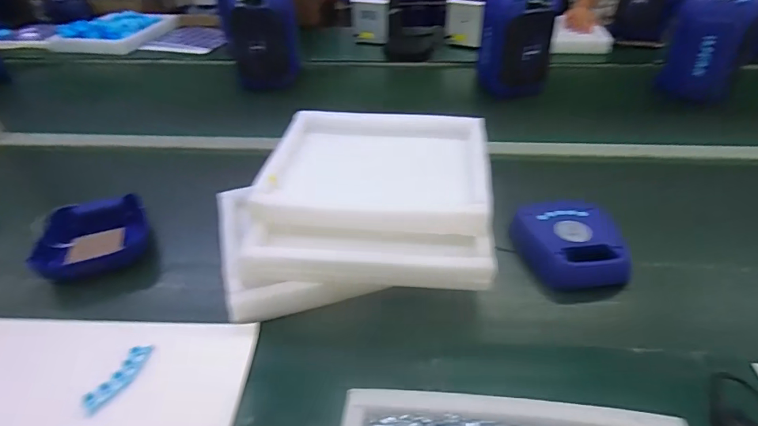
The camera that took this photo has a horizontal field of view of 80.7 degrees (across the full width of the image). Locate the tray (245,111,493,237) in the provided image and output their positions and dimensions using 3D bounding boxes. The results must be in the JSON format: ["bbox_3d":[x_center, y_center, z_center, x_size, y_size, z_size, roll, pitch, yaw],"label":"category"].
[{"bbox_3d":[0.000,-0.092,0.755,0.358,0.046,0.312,2,38,5],"label":"tray"}]

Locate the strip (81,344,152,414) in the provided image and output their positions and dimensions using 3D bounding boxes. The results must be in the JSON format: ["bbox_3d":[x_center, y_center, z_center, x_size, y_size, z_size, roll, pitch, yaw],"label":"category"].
[{"bbox_3d":[-0.323,0.203,0.555,0.027,0.017,0.093,13,40,18],"label":"strip"}]

